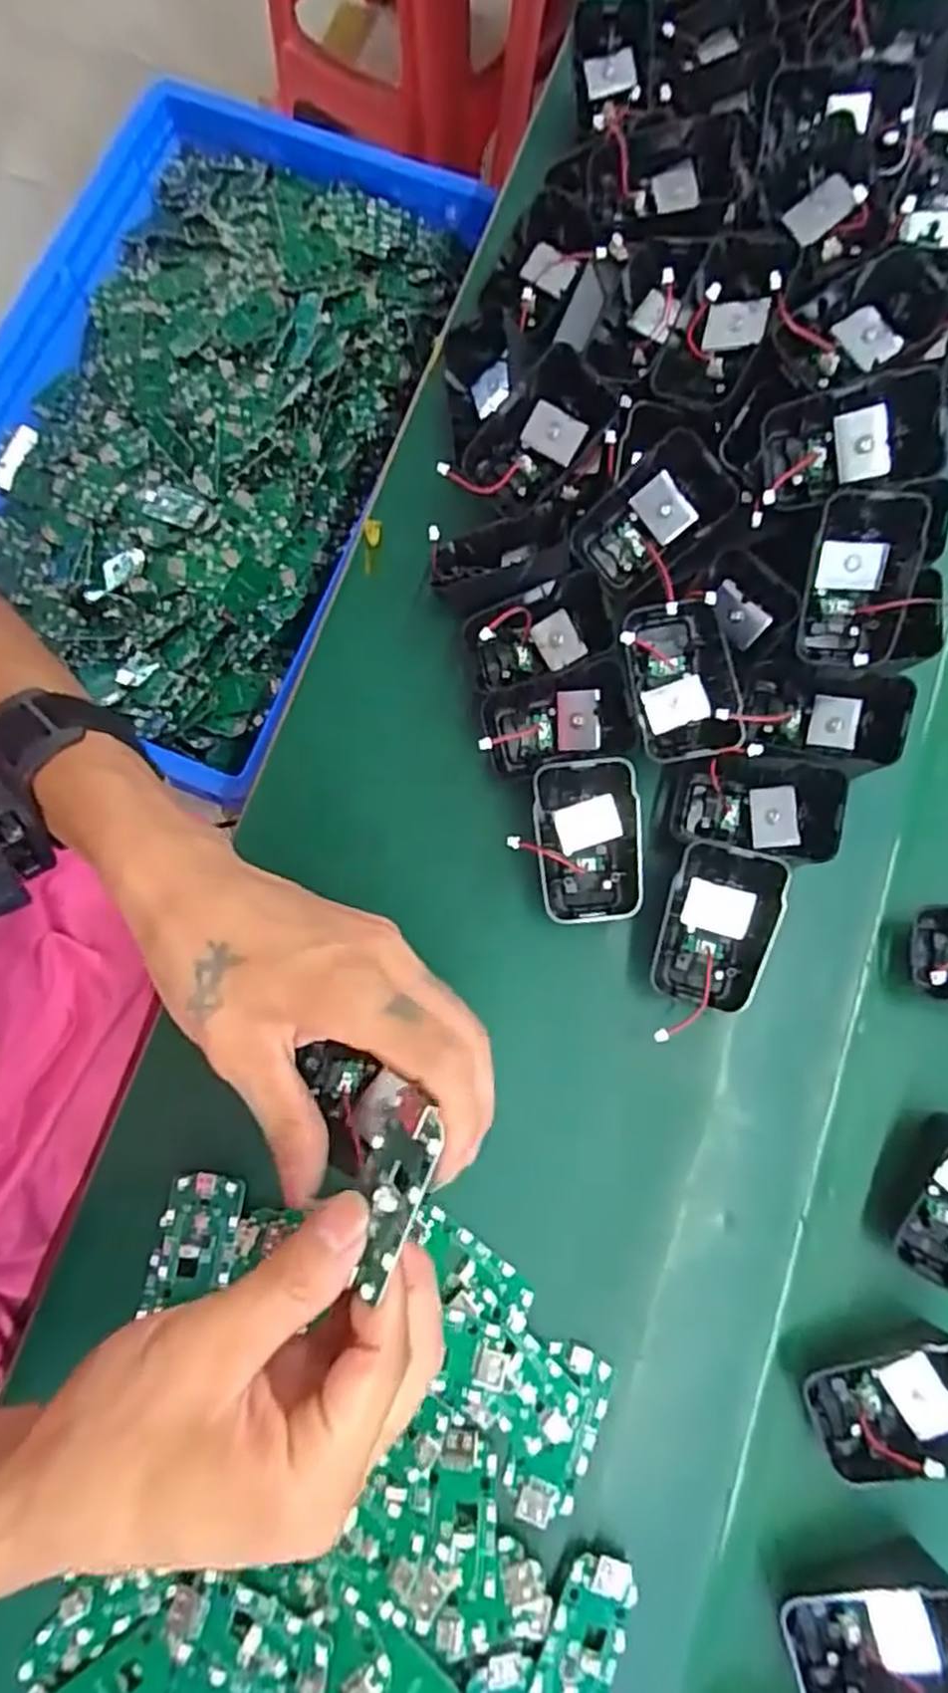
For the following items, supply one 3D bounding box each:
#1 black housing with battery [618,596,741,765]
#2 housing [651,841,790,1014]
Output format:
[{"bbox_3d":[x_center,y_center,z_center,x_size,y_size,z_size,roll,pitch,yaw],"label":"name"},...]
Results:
[{"bbox_3d":[0.090,-0.073,0.349,0.048,0.031,0.067,-8,93,2],"label":"black housing with battery"},{"bbox_3d":[0.103,0.039,0.339,0.044,0.027,0.077,15,99,9],"label":"housing"}]

